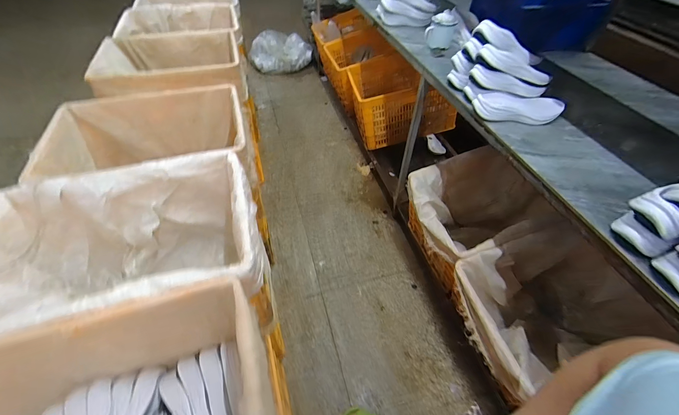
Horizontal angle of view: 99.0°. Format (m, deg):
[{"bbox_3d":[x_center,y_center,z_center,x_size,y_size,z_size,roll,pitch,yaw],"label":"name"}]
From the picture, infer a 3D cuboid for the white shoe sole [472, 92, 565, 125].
[{"bbox_3d":[0.555,-0.302,0.879,0.277,0.044,0.119,-5,50,-6],"label":"white shoe sole"}]

